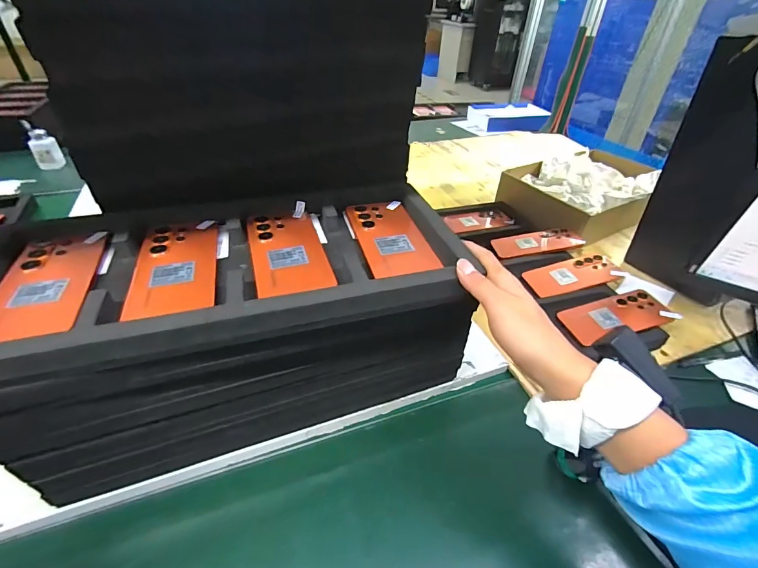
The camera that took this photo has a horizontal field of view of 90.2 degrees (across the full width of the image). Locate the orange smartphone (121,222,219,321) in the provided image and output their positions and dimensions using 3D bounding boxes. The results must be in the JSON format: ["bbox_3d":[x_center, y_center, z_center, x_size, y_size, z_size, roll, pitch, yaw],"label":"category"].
[{"bbox_3d":[-0.209,-0.021,0.389,0.076,0.009,0.147,-9,42,-14],"label":"orange smartphone"}]

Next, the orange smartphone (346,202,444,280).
[{"bbox_3d":[0.014,-0.058,0.450,0.076,0.005,0.150,-8,41,-13],"label":"orange smartphone"}]

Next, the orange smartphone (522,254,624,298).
[{"bbox_3d":[0.365,-0.018,0.714,0.176,0.010,0.076,-15,45,-5],"label":"orange smartphone"}]

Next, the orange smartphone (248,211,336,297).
[{"bbox_3d":[-0.101,-0.039,0.420,0.077,0.009,0.151,-10,42,-16],"label":"orange smartphone"}]

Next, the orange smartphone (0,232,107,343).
[{"bbox_3d":[-0.313,-0.003,0.360,0.080,0.013,0.152,-9,42,-14],"label":"orange smartphone"}]

